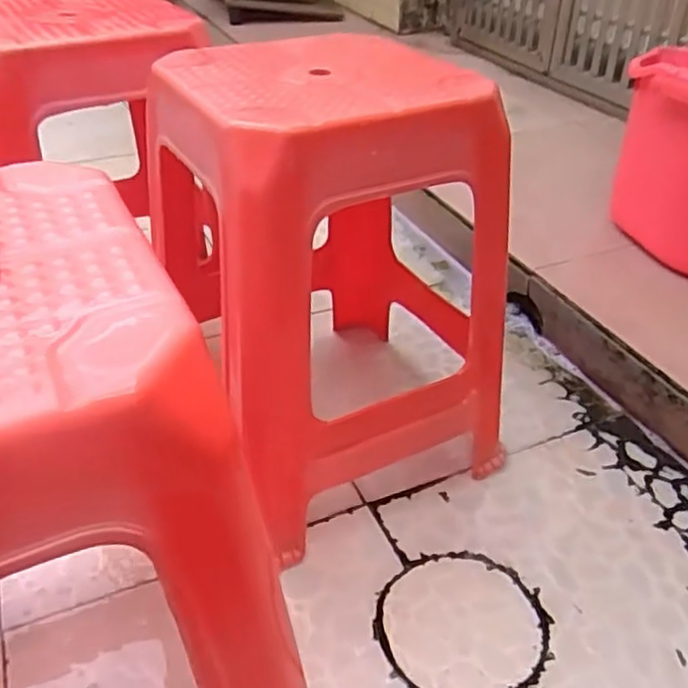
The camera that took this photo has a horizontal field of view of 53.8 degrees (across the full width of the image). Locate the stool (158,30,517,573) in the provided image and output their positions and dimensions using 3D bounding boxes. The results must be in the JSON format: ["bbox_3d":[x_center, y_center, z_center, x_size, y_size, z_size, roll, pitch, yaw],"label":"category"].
[{"bbox_3d":[-0.032,-0.086,0.752,0.301,0.414,0.321,-19,40,-23],"label":"stool"}]

